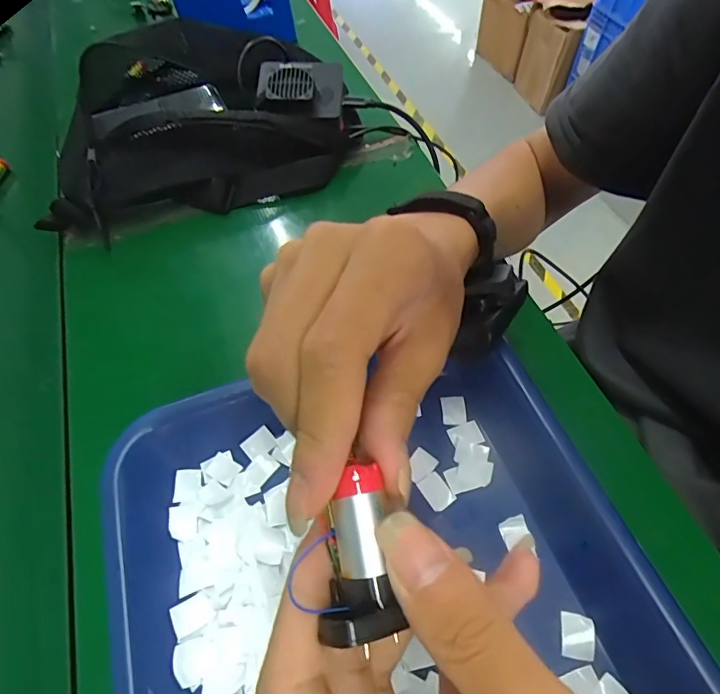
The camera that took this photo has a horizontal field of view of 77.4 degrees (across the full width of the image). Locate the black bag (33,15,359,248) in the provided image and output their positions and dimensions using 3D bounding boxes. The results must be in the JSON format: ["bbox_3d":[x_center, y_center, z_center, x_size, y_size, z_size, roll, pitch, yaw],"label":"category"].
[{"bbox_3d":[-0.152,-0.226,0.414,0.281,0.102,0.193,-12,59,-7],"label":"black bag"}]

